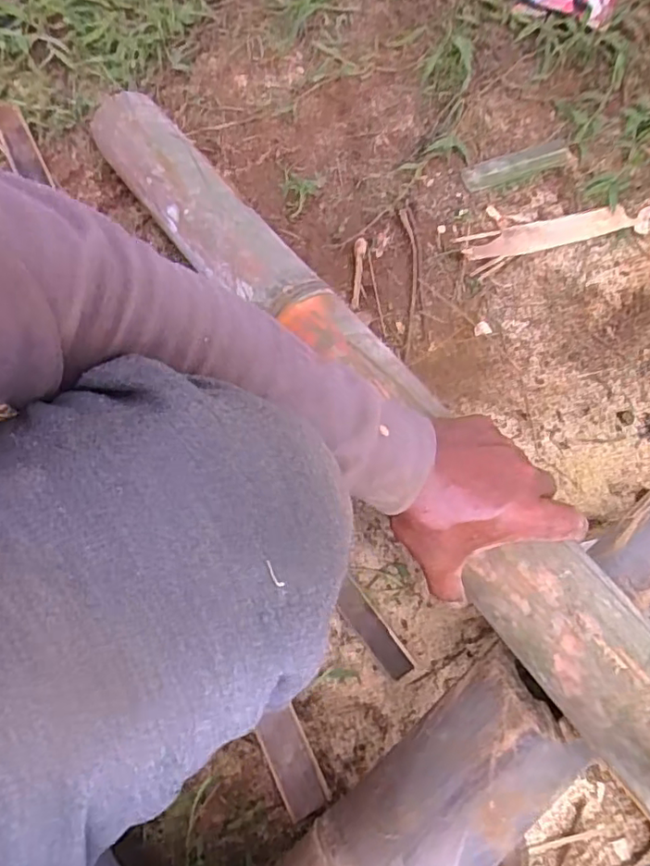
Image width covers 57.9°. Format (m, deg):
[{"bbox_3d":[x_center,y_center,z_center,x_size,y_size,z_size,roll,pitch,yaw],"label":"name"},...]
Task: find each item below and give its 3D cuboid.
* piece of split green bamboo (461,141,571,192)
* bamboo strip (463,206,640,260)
[{"bbox_3d":[0.235,-0.330,0.723,0.145,0.004,0.035,-20,71,-9],"label":"piece of split green bamboo"},{"bbox_3d":[0.266,-0.237,0.694,0.212,0.005,0.038,-14,71,-7],"label":"bamboo strip"}]

